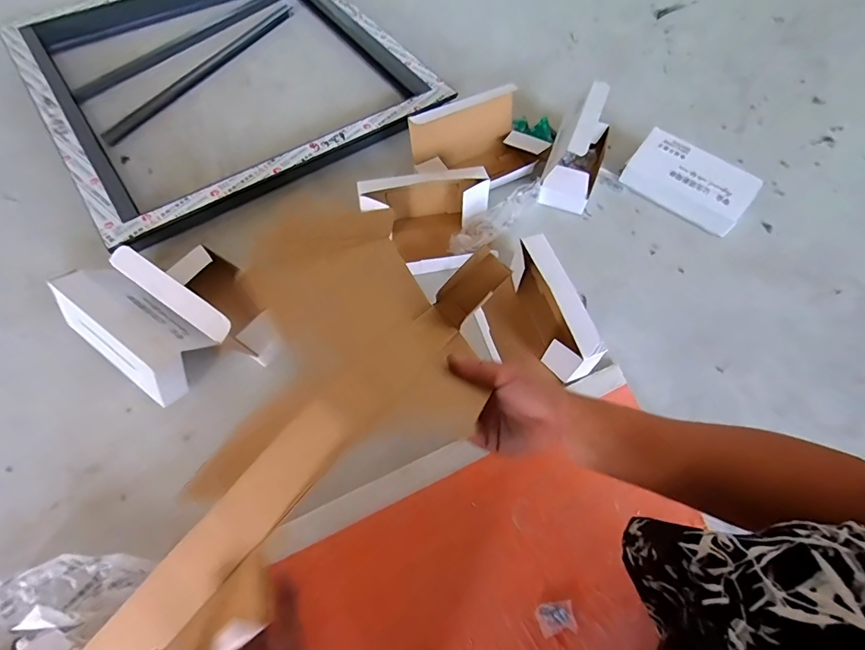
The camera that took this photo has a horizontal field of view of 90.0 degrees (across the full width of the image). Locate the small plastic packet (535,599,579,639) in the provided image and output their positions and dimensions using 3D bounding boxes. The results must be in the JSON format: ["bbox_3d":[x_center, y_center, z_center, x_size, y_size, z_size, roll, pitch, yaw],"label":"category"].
[{"bbox_3d":[0.147,0.347,0.512,0.043,0.004,0.032,-10,62,-9],"label":"small plastic packet"}]

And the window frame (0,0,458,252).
[{"bbox_3d":[-0.462,-0.563,0.954,0.708,0.066,0.780,-33,68,-19],"label":"window frame"}]

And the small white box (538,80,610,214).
[{"bbox_3d":[0.288,-0.348,0.837,0.097,0.126,0.215,21,62,8],"label":"small white box"}]

